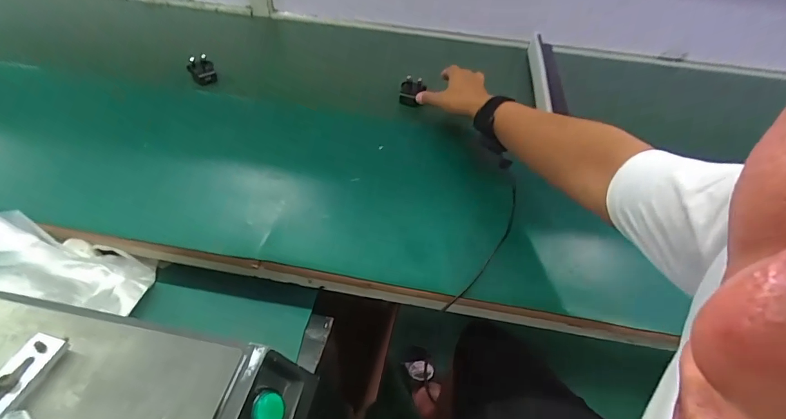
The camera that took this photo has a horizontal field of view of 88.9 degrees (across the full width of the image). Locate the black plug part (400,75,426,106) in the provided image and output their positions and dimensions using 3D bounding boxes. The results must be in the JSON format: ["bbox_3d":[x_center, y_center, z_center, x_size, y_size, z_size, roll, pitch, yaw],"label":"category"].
[{"bbox_3d":[0.035,-0.215,0.734,0.044,0.042,0.043,5,45,0],"label":"black plug part"}]

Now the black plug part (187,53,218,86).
[{"bbox_3d":[-0.376,-0.275,0.788,0.046,0.042,0.052,-17,49,-20],"label":"black plug part"}]

